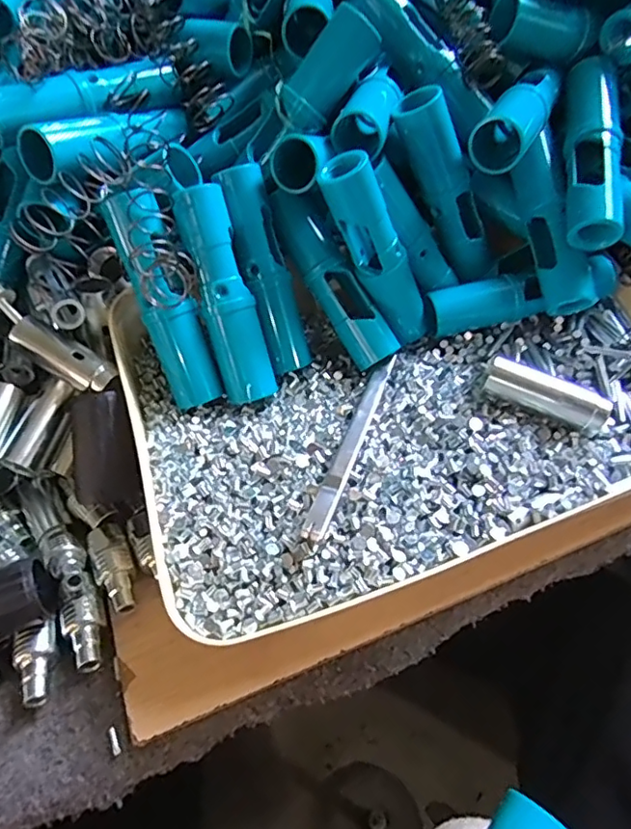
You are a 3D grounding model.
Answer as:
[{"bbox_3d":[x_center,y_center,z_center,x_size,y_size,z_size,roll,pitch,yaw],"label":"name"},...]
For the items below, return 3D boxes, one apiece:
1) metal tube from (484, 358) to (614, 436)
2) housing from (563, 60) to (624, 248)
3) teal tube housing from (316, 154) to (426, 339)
[{"bbox_3d":[0.132,-0.011,0.326,0.068,0.017,0.015,25,57,5],"label":"metal tube"},{"bbox_3d":[0.167,-0.160,0.343,0.030,0.023,0.126,4,74,7],"label":"housing"},{"bbox_3d":[0.039,-0.093,0.337,0.028,0.120,0.021,-5,48,30],"label":"teal tube housing"}]

